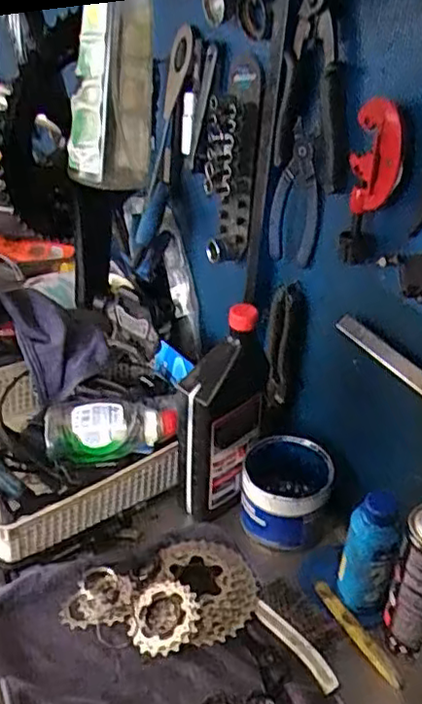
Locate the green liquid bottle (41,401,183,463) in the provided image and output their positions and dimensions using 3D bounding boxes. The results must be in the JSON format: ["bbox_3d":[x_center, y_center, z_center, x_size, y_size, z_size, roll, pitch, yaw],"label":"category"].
[{"bbox_3d":[-0.118,0.095,0.782,0.161,0.053,0.066,-1,32,-7],"label":"green liquid bottle"}]

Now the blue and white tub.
[{"bbox_3d":[0.086,0.165,0.762,0.095,0.086,0.099,3,32,-2],"label":"blue and white tub"}]

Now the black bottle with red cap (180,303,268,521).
[{"bbox_3d":[0.012,0.075,0.738,0.092,0.242,0.058,-24,42,-37],"label":"black bottle with red cap"}]

